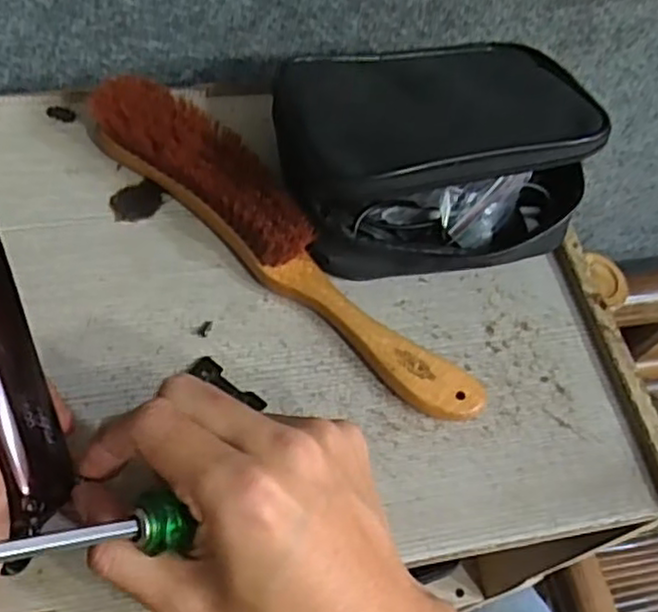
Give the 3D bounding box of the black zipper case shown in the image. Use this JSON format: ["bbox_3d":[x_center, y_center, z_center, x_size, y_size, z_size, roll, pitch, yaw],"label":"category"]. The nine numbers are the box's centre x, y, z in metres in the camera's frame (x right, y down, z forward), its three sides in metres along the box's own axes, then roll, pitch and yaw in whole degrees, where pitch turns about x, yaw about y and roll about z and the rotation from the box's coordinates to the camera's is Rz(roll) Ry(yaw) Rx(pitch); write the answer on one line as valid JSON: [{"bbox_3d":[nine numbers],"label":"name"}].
[{"bbox_3d":[0.056,-0.088,0.380,0.156,0.080,0.132,-10,62,-14],"label":"black zipper case"}]

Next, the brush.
[{"bbox_3d":[-0.024,-0.037,0.371,0.265,0.040,0.044,39,62,14],"label":"brush"}]

